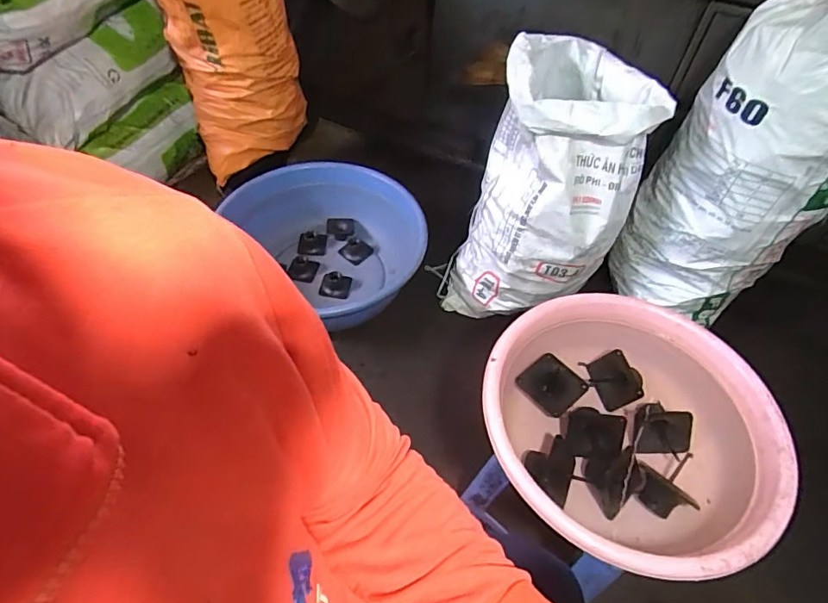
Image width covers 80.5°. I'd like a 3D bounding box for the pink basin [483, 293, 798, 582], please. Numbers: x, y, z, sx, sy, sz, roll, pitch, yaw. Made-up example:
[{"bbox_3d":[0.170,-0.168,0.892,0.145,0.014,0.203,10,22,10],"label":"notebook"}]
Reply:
[{"bbox_3d":[0.320,0.191,0.744,0.427,0.118,0.402,2,52,-3],"label":"pink basin"}]

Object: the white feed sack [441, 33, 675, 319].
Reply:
[{"bbox_3d":[0.368,-0.293,1.316,0.376,0.636,0.439,21,53,12],"label":"white feed sack"}]

